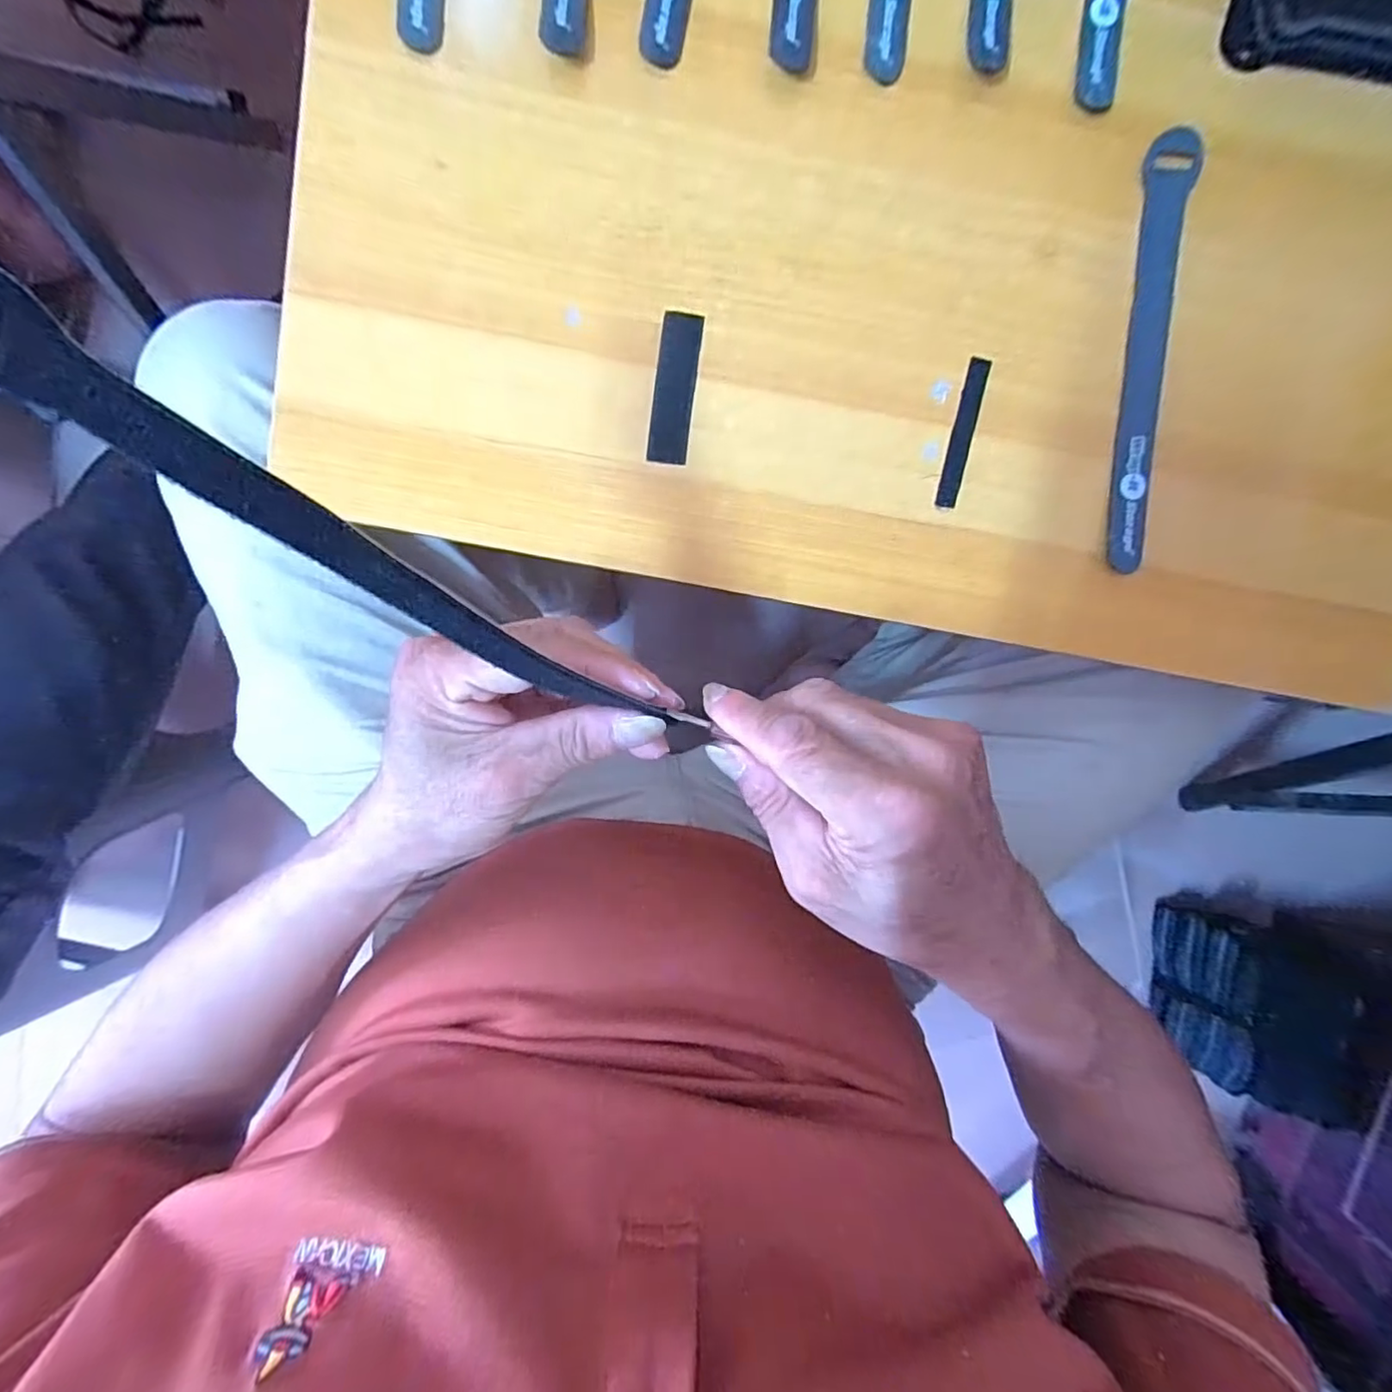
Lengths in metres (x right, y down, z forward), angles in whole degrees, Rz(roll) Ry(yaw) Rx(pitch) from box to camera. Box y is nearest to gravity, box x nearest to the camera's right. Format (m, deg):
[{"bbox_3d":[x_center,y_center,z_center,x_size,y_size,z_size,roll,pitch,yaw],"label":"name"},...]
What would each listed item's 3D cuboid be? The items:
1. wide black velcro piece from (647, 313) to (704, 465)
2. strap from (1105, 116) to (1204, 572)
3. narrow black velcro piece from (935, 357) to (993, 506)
[{"bbox_3d":[-0.010,-0.149,0.293,0.020,0.004,0.069,8,98,-2],"label":"wide black velcro piece"},{"bbox_3d":[0.218,-0.160,0.292,0.023,0.007,0.194,5,98,10],"label":"strap"},{"bbox_3d":[0.133,-0.130,0.299,0.012,0.004,0.070,12,98,-2],"label":"narrow black velcro piece"}]

